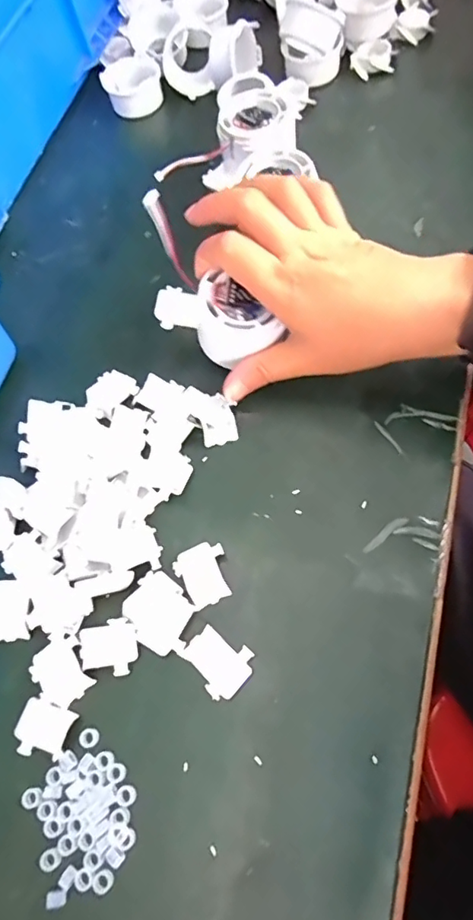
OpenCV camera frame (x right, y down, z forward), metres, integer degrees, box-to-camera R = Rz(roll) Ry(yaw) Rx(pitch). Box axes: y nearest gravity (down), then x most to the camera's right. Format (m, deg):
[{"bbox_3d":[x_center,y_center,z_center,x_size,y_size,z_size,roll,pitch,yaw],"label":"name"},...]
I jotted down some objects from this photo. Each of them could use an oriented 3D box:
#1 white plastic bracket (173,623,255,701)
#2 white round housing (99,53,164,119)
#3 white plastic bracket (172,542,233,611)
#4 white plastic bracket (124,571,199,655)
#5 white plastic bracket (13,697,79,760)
[{"bbox_3d":[-0.011,0.106,0.282,0.039,0.005,0.029,39,75,21],"label":"white plastic bracket"},{"bbox_3d":[-0.097,-0.350,0.491,0.052,0.025,0.054,-3,65,6],"label":"white round housing"},{"bbox_3d":[-0.018,0.065,0.302,0.029,0.007,0.034,-29,65,-6],"label":"white plastic bracket"},{"bbox_3d":[-0.043,0.086,0.295,0.042,0.006,0.035,36,74,20],"label":"white plastic bracket"},{"bbox_3d":[-0.103,0.144,0.279,0.028,0.004,0.027,22,70,16],"label":"white plastic bracket"}]

